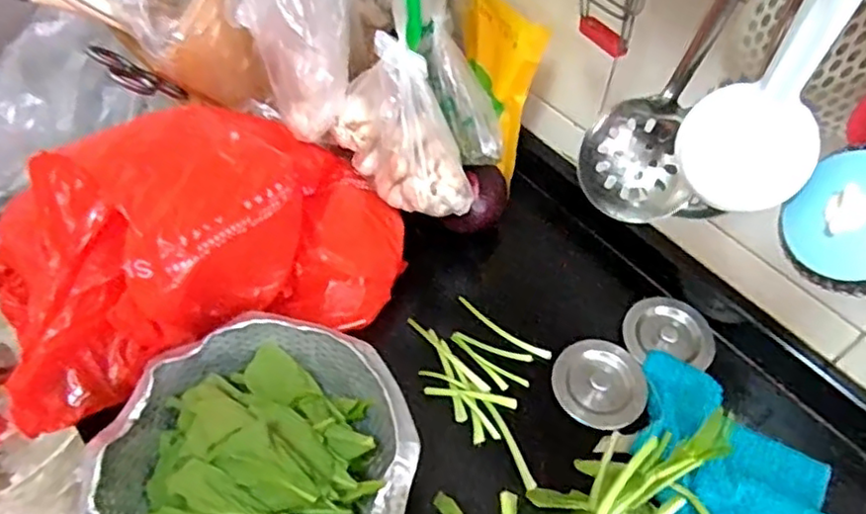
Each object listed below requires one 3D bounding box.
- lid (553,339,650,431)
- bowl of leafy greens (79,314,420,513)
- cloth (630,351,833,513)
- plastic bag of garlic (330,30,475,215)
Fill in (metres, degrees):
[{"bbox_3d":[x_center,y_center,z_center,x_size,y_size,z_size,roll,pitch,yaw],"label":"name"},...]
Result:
[{"bbox_3d":[0.155,0.116,0.602,0.083,0.016,0.076,0,55,0],"label":"lid"},{"bbox_3d":[-0.135,0.155,0.502,0.237,0.098,0.212,-12,56,-8],"label":"bowl of leafy greens"},{"bbox_3d":[0.266,0.175,0.571,0.162,0.022,0.176,7,56,5],"label":"cloth"},{"bbox_3d":[-0.021,-0.108,0.568,0.130,0.123,0.058,35,62,22],"label":"plastic bag of garlic"}]

